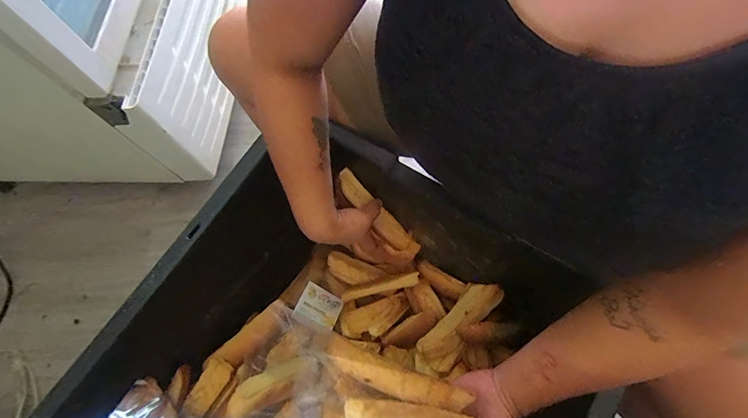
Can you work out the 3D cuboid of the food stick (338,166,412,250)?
[{"bbox_3d":[0.002,0.004,0.510,0.142,0.020,0.033,47,75,-16],"label":"food stick"}]

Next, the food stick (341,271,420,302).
[{"bbox_3d":[0.008,0.127,0.607,0.141,0.014,0.020,-20,66,21],"label":"food stick"}]

